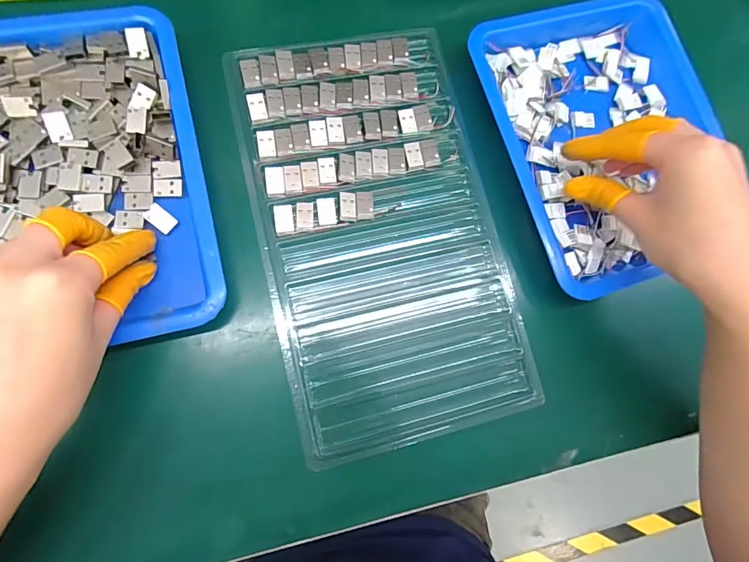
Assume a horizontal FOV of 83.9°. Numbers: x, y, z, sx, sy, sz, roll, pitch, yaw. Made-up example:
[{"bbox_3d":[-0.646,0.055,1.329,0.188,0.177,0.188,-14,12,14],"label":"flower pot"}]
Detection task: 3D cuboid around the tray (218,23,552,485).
[{"bbox_3d":[0.005,-0.037,0.293,0.160,0.020,0.289,-12,82,-10],"label":"tray"}]

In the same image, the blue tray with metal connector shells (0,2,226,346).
[{"bbox_3d":[-0.195,-0.066,0.256,0.169,0.026,0.216,-13,87,-9],"label":"blue tray with metal connector shells"}]

